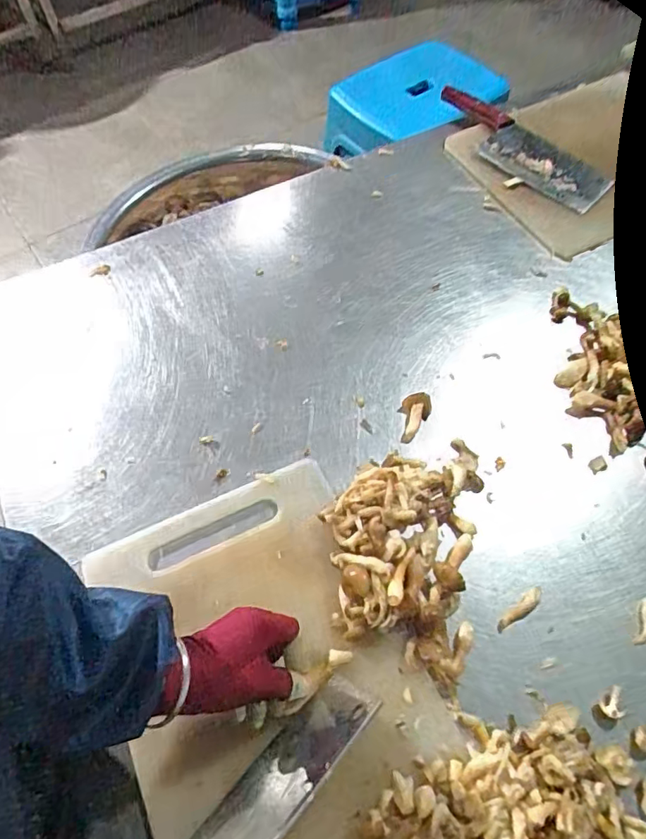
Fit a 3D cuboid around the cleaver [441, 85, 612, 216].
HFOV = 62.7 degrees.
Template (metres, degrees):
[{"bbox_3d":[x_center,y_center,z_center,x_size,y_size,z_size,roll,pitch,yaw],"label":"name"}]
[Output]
[{"bbox_3d":[0.285,-0.411,0.791,0.298,0.052,0.092,40,69,21],"label":"cleaver"}]

